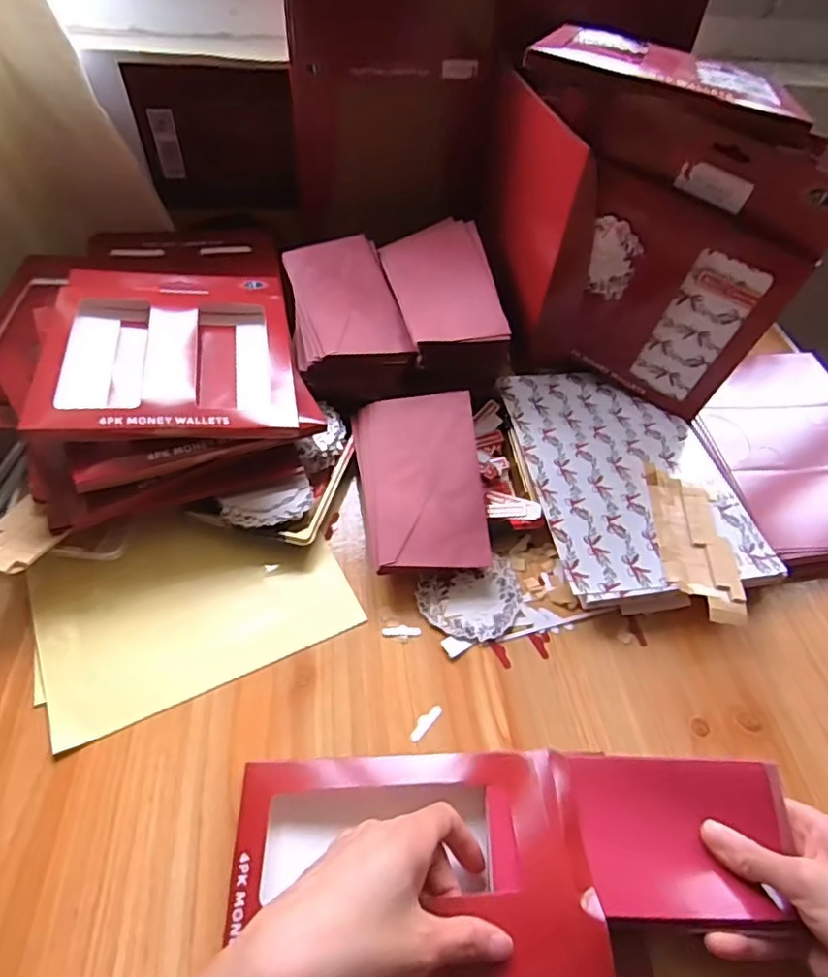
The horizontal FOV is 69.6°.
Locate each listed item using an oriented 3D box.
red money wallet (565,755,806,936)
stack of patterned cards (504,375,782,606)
[{"bbox_3d":[0.160,0.205,0.352,0.122,0.014,0.087,3,52,-2],"label":"red money wallet"},{"bbox_3d":[0.195,-0.015,0.558,0.183,0.028,0.260,-4,52,-8],"label":"stack of patterned cards"}]

